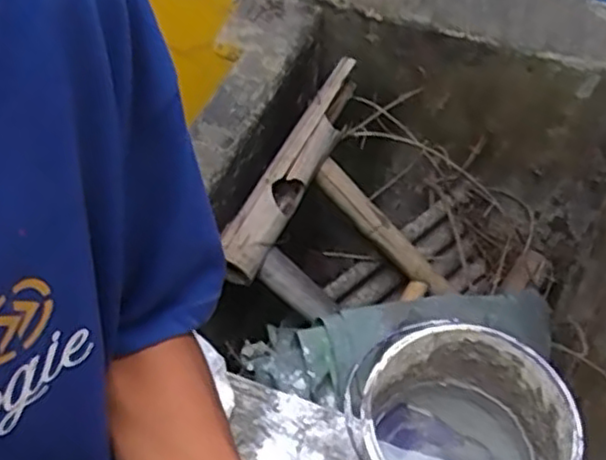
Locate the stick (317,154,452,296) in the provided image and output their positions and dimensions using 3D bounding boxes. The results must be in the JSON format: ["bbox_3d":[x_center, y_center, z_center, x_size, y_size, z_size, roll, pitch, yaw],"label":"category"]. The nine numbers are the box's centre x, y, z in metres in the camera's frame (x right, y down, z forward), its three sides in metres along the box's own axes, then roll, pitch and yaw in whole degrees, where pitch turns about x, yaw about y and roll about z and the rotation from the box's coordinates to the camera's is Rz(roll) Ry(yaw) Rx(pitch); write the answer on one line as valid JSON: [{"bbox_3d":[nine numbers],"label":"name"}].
[{"bbox_3d":[0.164,0.007,1.374,0.047,0.428,0.059,-18,40,43],"label":"stick"}]

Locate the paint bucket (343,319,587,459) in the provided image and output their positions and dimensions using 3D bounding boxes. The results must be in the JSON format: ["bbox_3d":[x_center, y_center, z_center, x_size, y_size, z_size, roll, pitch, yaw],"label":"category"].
[{"bbox_3d":[0.146,0.212,0.671,0.184,0.172,0.185,-1,54,1],"label":"paint bucket"}]

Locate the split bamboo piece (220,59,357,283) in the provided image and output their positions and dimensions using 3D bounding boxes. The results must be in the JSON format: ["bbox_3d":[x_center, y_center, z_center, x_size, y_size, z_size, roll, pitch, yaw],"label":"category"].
[{"bbox_3d":[-0.007,-0.123,1.220,0.068,0.065,0.505,21,57,16],"label":"split bamboo piece"}]

